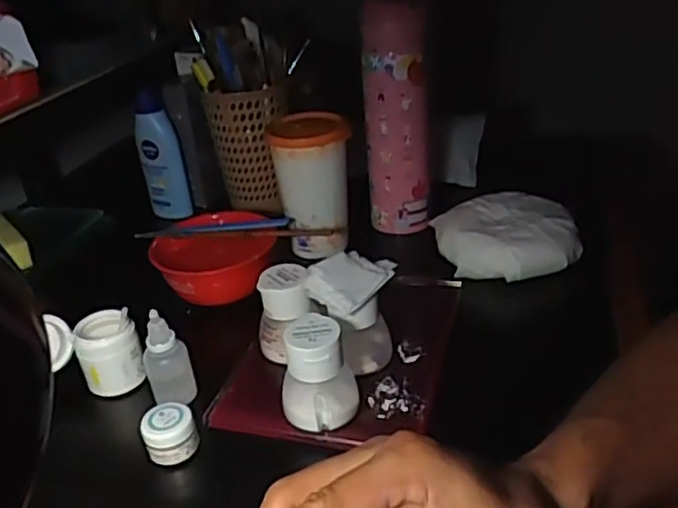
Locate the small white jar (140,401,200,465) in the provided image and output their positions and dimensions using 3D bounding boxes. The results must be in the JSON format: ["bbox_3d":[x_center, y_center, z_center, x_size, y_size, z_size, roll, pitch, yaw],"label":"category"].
[{"bbox_3d":[-0.111,0.116,0.435,0.032,0.025,0.031,-3,30,2],"label":"small white jar"}]

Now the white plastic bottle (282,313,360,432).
[{"bbox_3d":[-0.013,0.077,0.438,0.049,0.066,0.045,-6,30,-3],"label":"white plastic bottle"}]

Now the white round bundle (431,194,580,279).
[{"bbox_3d":[0.151,-0.017,0.607,0.114,0.039,0.100,-9,30,-7],"label":"white round bundle"}]

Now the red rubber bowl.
[{"bbox_3d":[-0.109,0.005,0.601,0.101,0.051,0.101,-3,30,2],"label":"red rubber bowl"}]

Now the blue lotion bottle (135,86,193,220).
[{"bbox_3d":[-0.195,-0.109,0.734,0.042,0.144,0.031,-23,34,-29],"label":"blue lotion bottle"}]

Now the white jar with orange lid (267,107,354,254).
[{"bbox_3d":[-0.025,-0.064,0.637,0.068,0.126,0.073,-3,30,2],"label":"white jar with orange lid"}]

